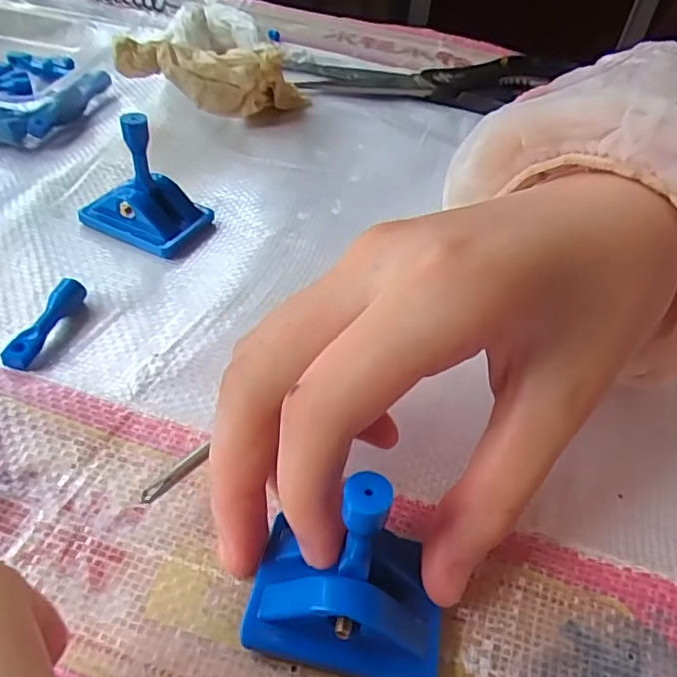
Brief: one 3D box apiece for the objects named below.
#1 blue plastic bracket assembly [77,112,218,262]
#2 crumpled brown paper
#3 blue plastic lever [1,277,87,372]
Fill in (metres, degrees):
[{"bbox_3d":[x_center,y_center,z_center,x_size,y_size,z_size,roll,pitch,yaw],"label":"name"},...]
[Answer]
[{"bbox_3d":[-0.075,-0.064,0.236,0.043,0.045,0.032,21,45,14],"label":"blue plastic bracket assembly"},{"bbox_3d":[-0.063,-0.138,0.316,0.097,0.041,0.046,0,44,-8],"label":"crumpled brown paper"},{"bbox_3d":[-0.095,-0.005,0.198,0.007,0.010,0.038,12,44,4],"label":"blue plastic lever"}]

